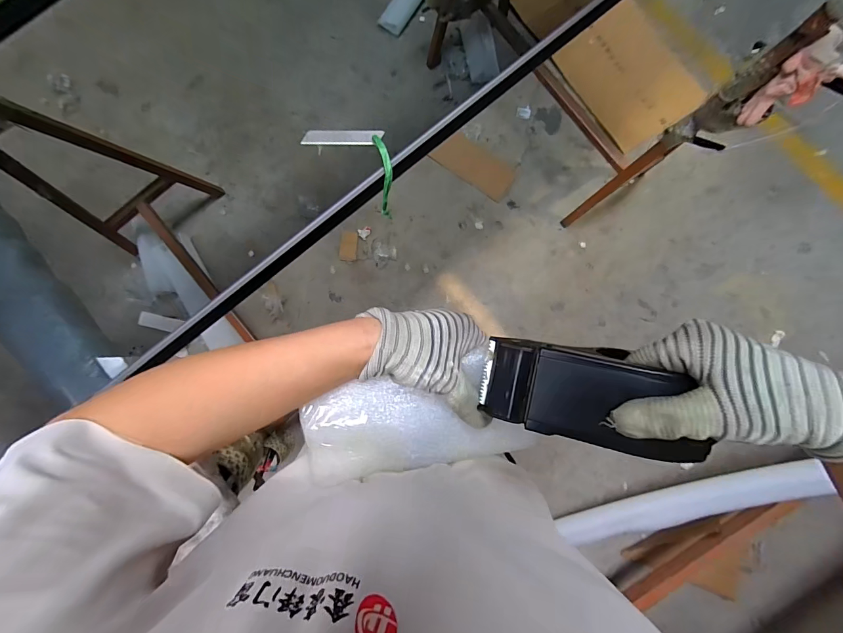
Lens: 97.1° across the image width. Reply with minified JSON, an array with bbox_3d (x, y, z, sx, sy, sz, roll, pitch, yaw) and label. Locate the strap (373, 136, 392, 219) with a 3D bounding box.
[{"bbox_3d":[-0.047,-0.175,0.476,0.023,0.034,0.098,-1,121,3],"label":"strap"}]

